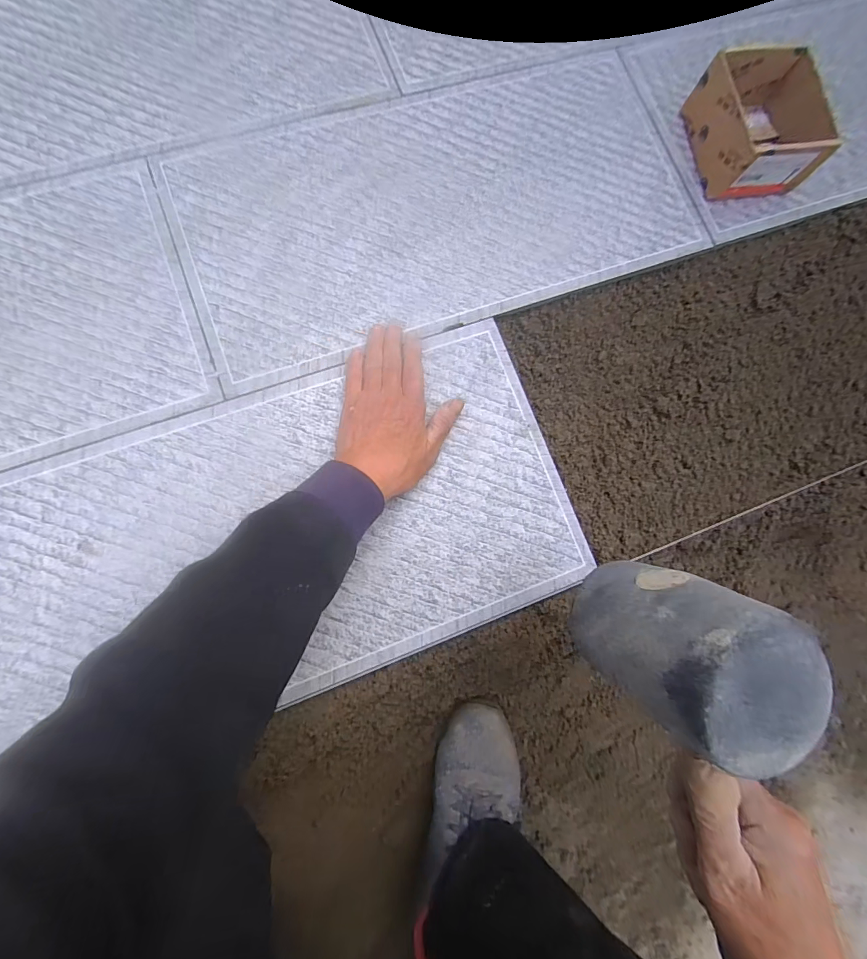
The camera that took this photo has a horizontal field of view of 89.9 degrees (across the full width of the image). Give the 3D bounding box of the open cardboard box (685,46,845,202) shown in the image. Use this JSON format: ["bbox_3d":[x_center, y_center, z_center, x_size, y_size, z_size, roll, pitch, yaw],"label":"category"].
[{"bbox_3d":[0.385,-0.422,0.519,0.119,0.069,0.144,-9,83,-6],"label":"open cardboard box"}]

